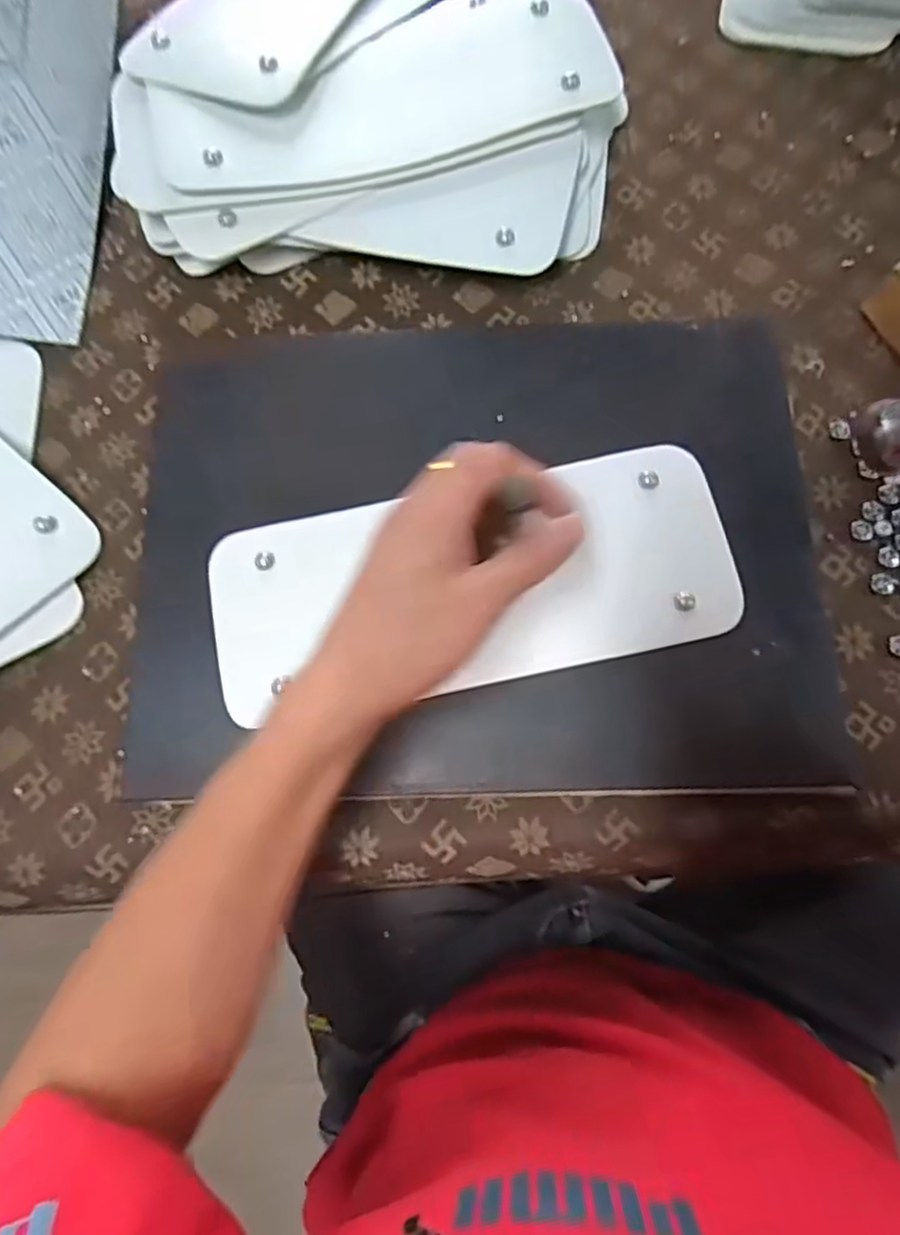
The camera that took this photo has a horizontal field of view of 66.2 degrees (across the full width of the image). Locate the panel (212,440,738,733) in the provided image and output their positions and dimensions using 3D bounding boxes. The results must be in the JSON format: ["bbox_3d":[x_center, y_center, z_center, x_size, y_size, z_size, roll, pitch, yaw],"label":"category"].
[{"bbox_3d":[0.011,-0.021,0.401,0.300,0.009,0.119,-12,77,0],"label":"panel"}]

